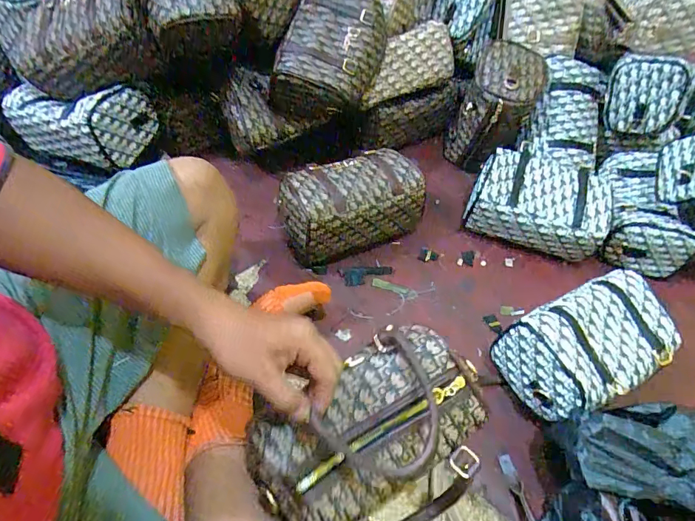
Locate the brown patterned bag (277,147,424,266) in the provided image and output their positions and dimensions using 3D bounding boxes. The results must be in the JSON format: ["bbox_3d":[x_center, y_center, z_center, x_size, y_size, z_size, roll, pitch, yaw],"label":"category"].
[{"bbox_3d":[0.008,-0.087,0.753,0.244,0.104,0.125,-18,57,-19],"label":"brown patterned bag"}]

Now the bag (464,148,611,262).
[{"bbox_3d":[0.333,-0.108,0.798,0.222,0.107,0.164,18,53,7],"label":"bag"}]

